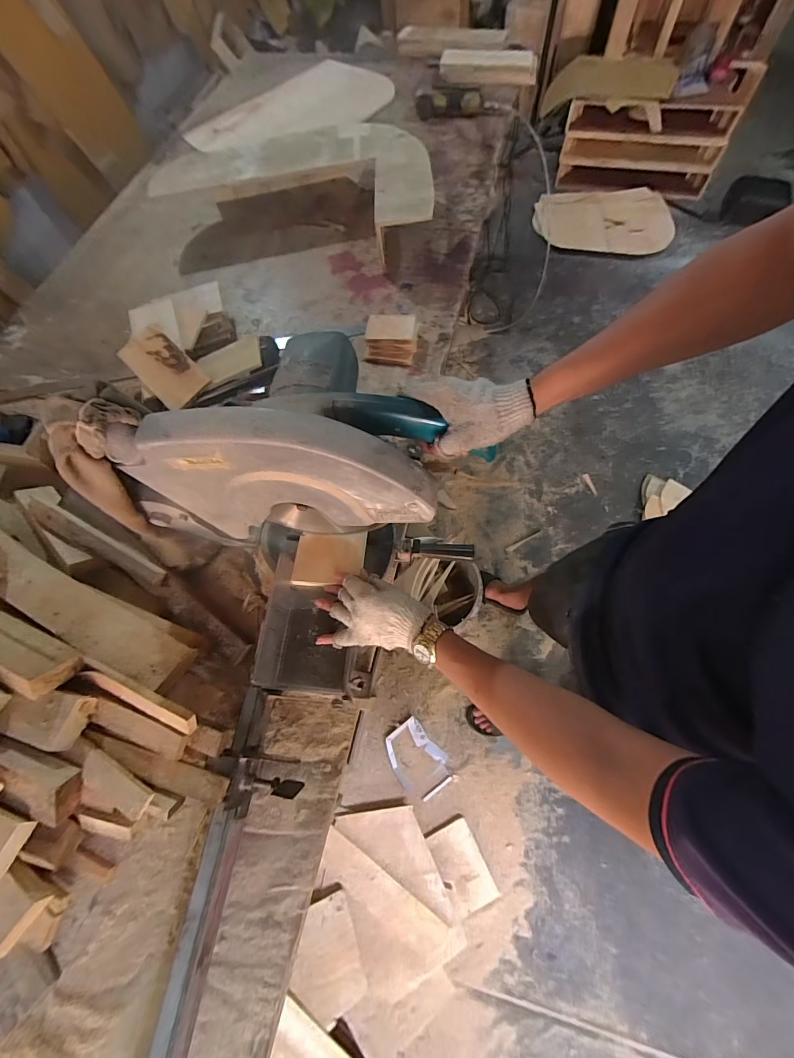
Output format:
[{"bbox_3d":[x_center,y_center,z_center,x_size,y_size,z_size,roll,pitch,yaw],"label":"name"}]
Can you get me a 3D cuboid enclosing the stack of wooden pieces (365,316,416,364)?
[{"bbox_3d":[-0.010,-0.429,0.872,0.113,0.042,0.113,6,66,6],"label":"stack of wooden pieces"}]

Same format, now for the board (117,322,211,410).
[{"bbox_3d":[-0.510,-0.356,0.847,0.244,0.014,0.108,43,92,12],"label":"board"}]

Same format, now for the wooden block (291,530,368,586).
[{"bbox_3d":[-0.104,0.044,0.603,0.106,0.023,0.081,1,66,4],"label":"wooden block"}]

